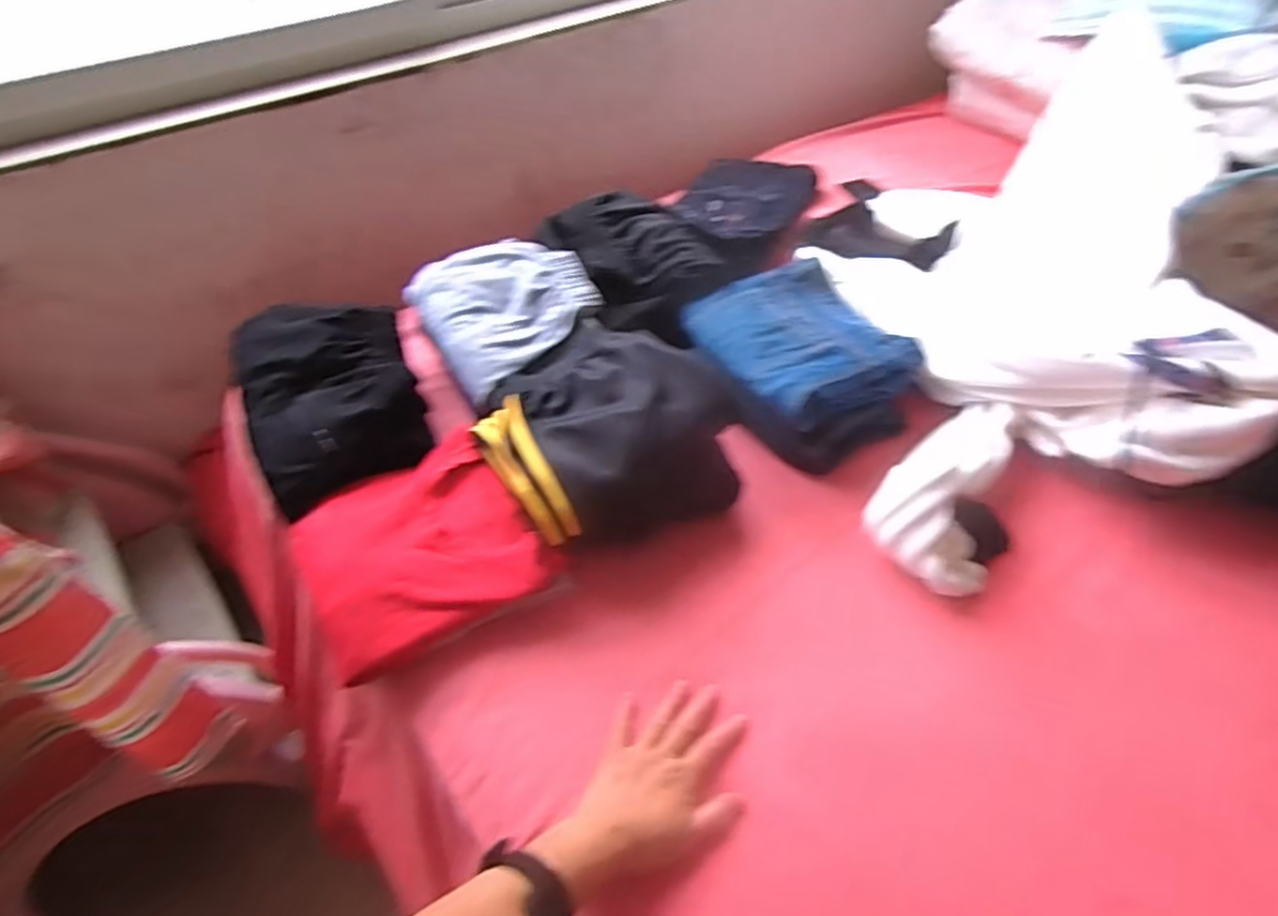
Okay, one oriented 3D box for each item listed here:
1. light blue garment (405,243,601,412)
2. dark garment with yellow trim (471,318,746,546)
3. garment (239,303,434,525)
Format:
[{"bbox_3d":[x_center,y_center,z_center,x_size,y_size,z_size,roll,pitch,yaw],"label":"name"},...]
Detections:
[{"bbox_3d":[-0.157,-0.182,0.868,0.192,0.072,0.194,-24,50,-20],"label":"light blue garment"},{"bbox_3d":[-0.032,-0.039,0.753,0.250,0.095,0.240,-1,46,1],"label":"dark garment with yellow trim"},{"bbox_3d":[-0.342,-0.087,0.788,0.192,0.093,0.247,-23,50,-19],"label":"garment"}]

